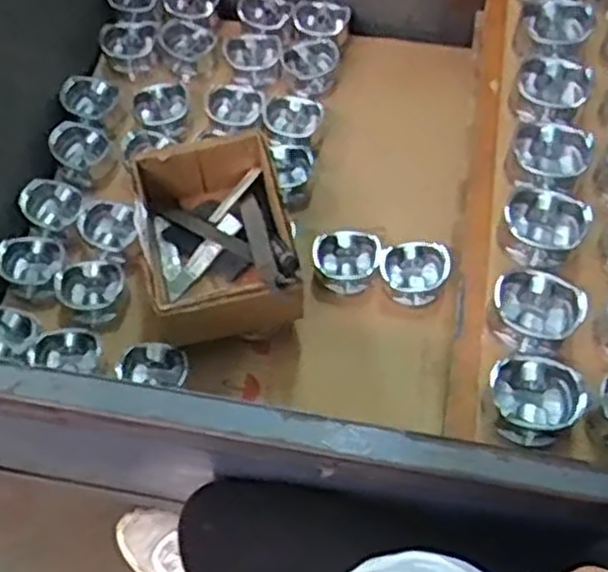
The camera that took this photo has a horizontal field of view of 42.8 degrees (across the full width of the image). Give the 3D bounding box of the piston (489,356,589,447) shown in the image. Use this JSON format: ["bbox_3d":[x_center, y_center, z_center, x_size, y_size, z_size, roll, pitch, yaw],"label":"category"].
[{"bbox_3d":[0.191,0.093,0.635,0.067,0.042,0.070,0,65,1],"label":"piston"}]

